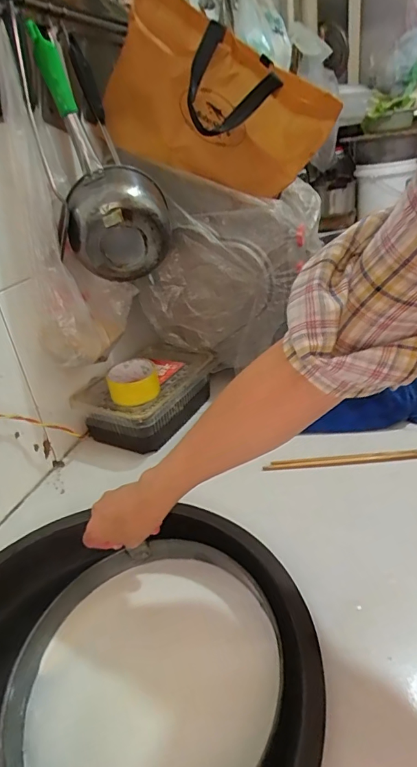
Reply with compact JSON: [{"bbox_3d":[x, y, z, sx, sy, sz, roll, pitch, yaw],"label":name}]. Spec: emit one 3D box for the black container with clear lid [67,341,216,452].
[{"bbox_3d":[-0.107,0.021,0.820,0.176,0.096,0.258,10,29,28],"label":"black container with clear lid"}]

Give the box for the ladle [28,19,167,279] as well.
[{"bbox_3d":[-0.175,-0.327,0.642,0.137,0.353,0.102,-30,13,-35],"label":"ladle"}]

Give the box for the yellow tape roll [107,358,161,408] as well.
[{"bbox_3d":[-0.127,-0.002,0.749,0.082,0.048,0.080,-4,26,2],"label":"yellow tape roll"}]

